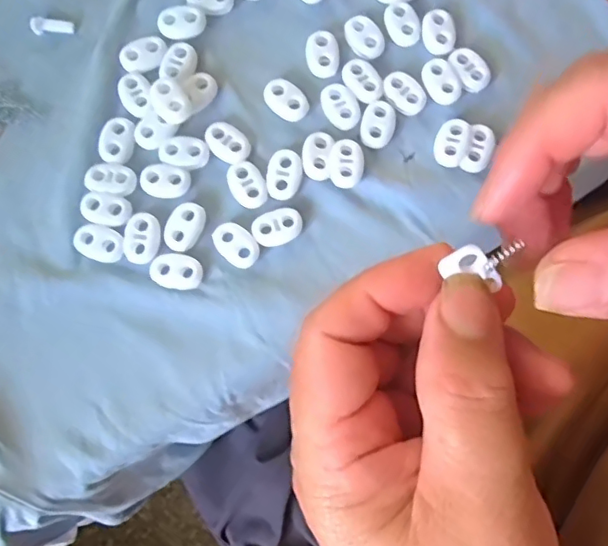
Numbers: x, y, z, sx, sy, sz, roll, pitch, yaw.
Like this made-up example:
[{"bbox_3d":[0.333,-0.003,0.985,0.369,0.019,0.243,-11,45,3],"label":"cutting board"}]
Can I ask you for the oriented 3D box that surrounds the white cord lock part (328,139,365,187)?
[{"bbox_3d":[0.019,-0.050,0.249,0.015,0.005,0.024,8,79,3],"label":"white cord lock part"}]

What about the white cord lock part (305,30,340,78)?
[{"bbox_3d":[0.009,-0.104,0.262,0.016,0.005,0.024,0,79,1],"label":"white cord lock part"}]

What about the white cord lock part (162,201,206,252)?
[{"bbox_3d":[-0.053,-0.021,0.245,0.016,0.004,0.023,24,80,6],"label":"white cord lock part"}]

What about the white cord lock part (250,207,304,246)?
[{"bbox_3d":[-0.012,-0.021,0.246,0.023,0.004,0.016,-19,79,-3],"label":"white cord lock part"}]

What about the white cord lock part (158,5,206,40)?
[{"bbox_3d":[-0.058,-0.119,0.264,0.022,0.004,0.016,2,79,1],"label":"white cord lock part"}]

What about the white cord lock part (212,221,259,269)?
[{"bbox_3d":[-0.030,-0.013,0.245,0.022,0.004,0.015,41,82,8],"label":"white cord lock part"}]

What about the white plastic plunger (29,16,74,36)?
[{"bbox_3d":[-0.121,-0.118,0.266,0.020,0.004,0.008,4,79,2],"label":"white plastic plunger"}]

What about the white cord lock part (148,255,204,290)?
[{"bbox_3d":[-0.056,-0.001,0.242,0.023,0.004,0.015,4,79,2],"label":"white cord lock part"}]

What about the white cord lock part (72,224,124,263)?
[{"bbox_3d":[-0.090,-0.014,0.244,0.022,0.004,0.015,14,80,4],"label":"white cord lock part"}]

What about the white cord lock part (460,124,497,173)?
[{"bbox_3d":[0.079,-0.056,0.251,0.012,0.006,0.021,19,80,5],"label":"white cord lock part"}]

